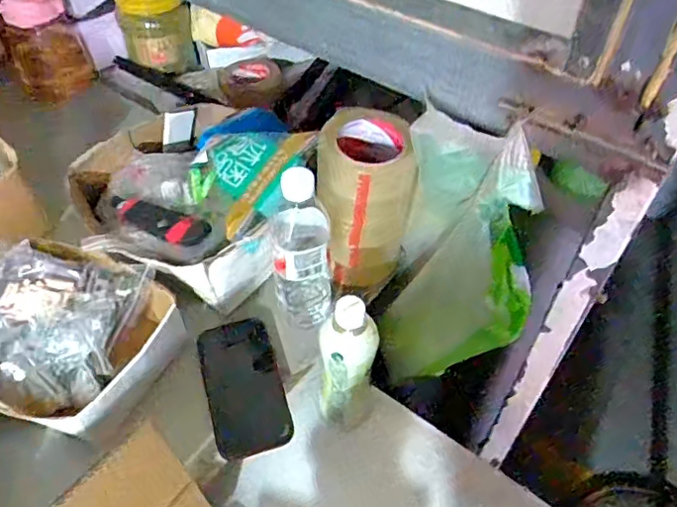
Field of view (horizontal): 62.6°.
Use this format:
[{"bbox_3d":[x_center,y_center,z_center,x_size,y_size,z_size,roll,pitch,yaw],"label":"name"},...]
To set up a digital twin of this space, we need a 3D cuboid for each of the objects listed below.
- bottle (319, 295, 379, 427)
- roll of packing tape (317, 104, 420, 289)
[{"bbox_3d":[0.010,0.129,0.624,0.058,0.202,0.050,2,48,1],"label":"bottle"},{"bbox_3d":[0.031,-0.062,0.683,0.108,0.226,0.102,0,48,0],"label":"roll of packing tape"}]

